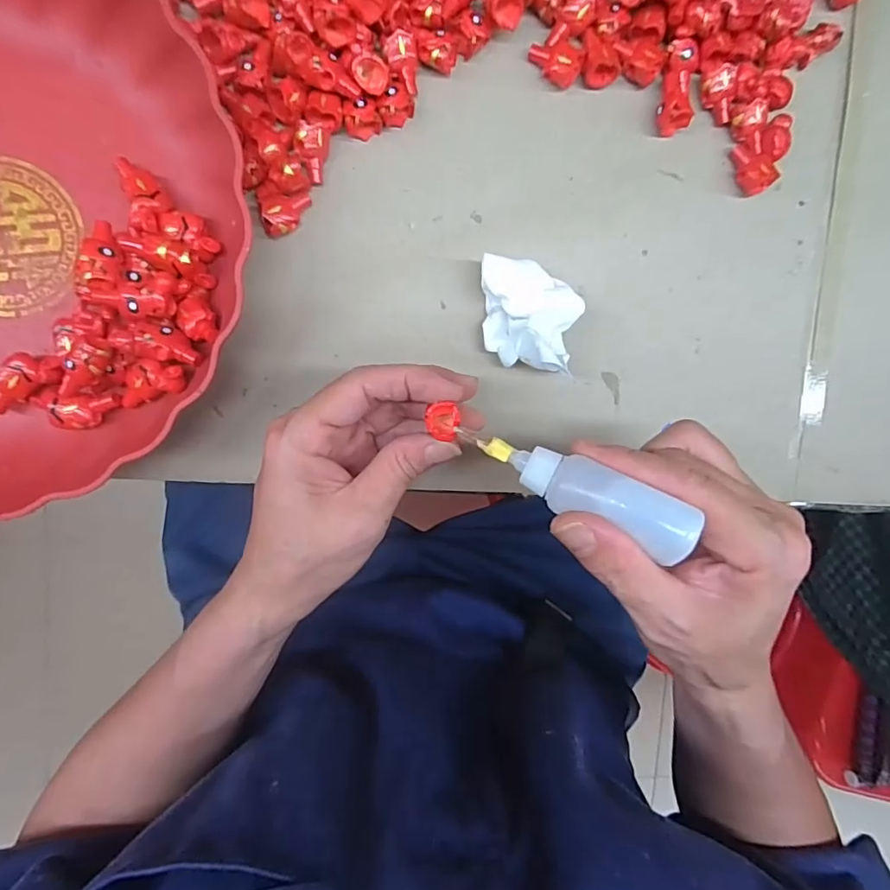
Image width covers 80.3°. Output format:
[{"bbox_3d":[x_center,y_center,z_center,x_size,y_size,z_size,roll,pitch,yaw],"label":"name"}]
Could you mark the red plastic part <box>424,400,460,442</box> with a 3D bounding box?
[{"bbox_3d":[-0.001,-0.009,0.221,0.014,0.005,0.014,-8,95,-6],"label":"red plastic part"}]

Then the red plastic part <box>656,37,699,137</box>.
[{"bbox_3d":[0.116,-0.179,0.263,0.016,0.015,0.038,7,96,-7],"label":"red plastic part"}]

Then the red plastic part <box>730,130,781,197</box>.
[{"bbox_3d":[0.160,-0.145,0.272,0.016,0.013,0.028,-19,98,-3],"label":"red plastic part"}]

